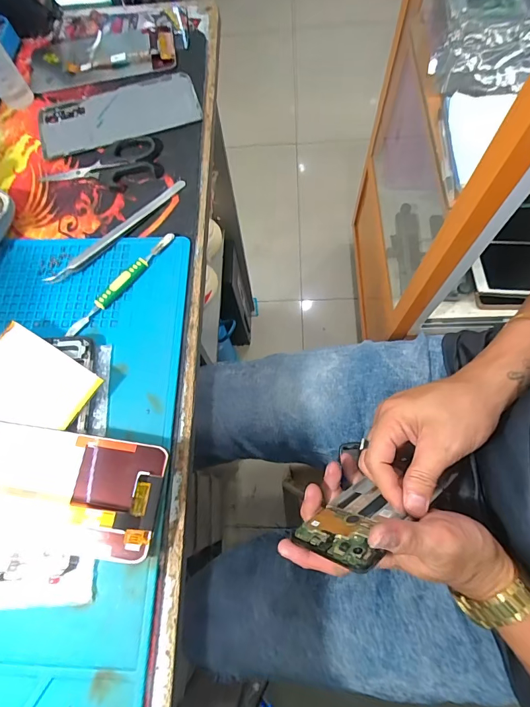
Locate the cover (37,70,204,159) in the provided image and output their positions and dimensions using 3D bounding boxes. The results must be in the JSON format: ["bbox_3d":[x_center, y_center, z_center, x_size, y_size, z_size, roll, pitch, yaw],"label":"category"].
[{"bbox_3d":[-0.149,-0.244,0.387,0.160,0.007,0.074,-18,70,-3],"label":"cover"}]

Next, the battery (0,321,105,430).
[{"bbox_3d":[-0.169,0.021,0.271,0.088,0.004,0.062,29,74,10],"label":"battery"}]

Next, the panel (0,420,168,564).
[{"bbox_3d":[-0.147,0.084,0.244,0.157,0.014,0.071,8,72,3],"label":"panel"}]

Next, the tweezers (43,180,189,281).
[{"bbox_3d":[-0.126,-0.107,0.333,0.144,0.005,0.011,-44,73,-12],"label":"tweezers"}]

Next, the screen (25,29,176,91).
[{"bbox_3d":[-0.182,-0.331,0.421,0.164,0.012,0.083,-11,67,2],"label":"screen"}]

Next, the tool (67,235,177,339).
[{"bbox_3d":[-0.118,-0.059,0.313,0.014,0.008,0.116,38,77,16],"label":"tool"}]

